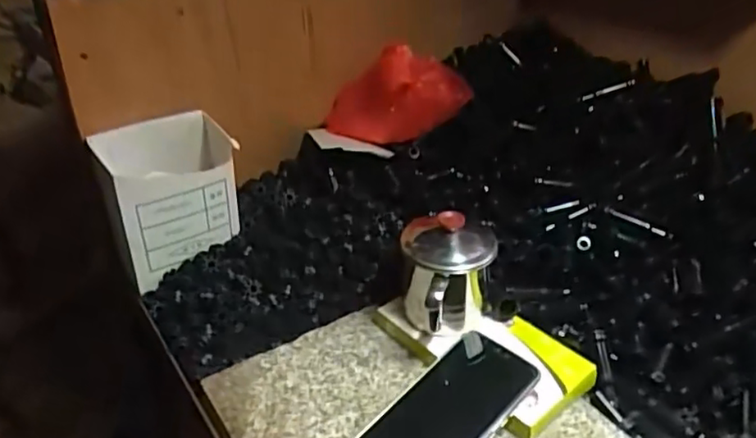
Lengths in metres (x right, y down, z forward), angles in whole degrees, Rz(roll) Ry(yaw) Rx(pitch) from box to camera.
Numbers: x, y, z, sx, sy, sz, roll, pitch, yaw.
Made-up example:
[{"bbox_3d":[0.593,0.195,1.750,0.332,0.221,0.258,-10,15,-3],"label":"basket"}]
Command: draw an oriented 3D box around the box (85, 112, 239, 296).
[{"bbox_3d":[-0.211,-0.020,0.619,0.123,0.140,0.075,-21,38,-30],"label":"box"}]

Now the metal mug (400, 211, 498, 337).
[{"bbox_3d":[0.053,0.043,0.534,0.071,0.086,0.076,0,34,0],"label":"metal mug"}]

